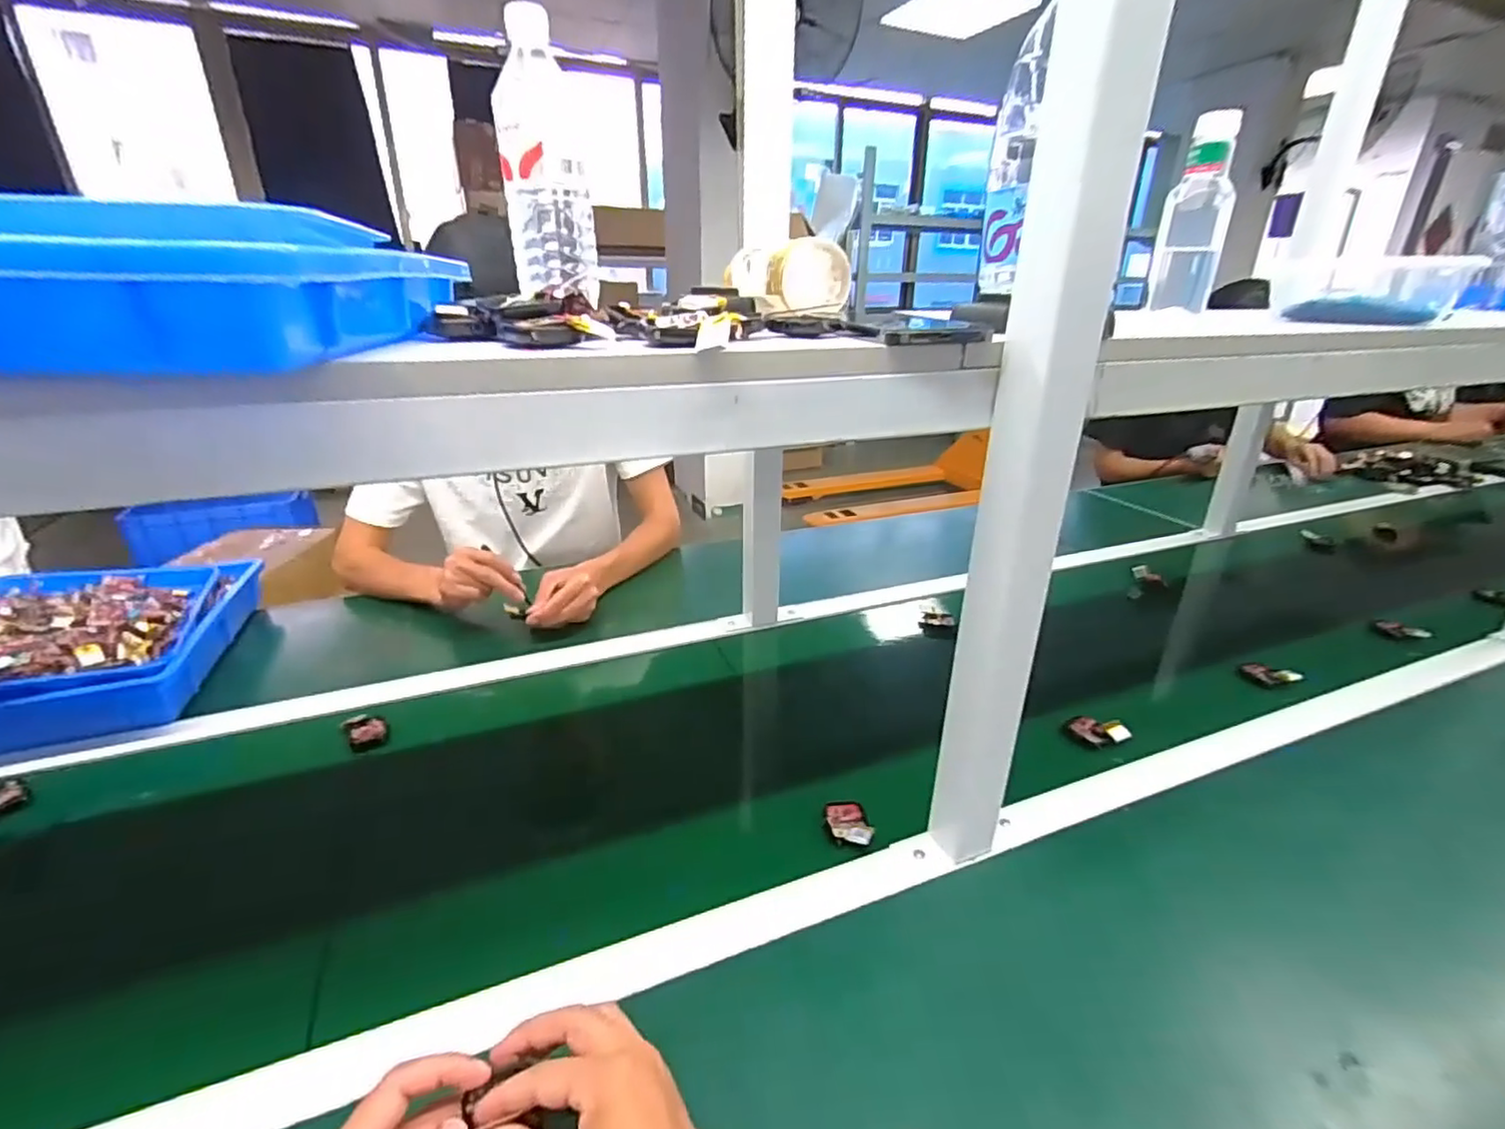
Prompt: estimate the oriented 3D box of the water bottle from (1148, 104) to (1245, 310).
[{"bbox_3d":[0.502,-0.395,0.732,0.064,0.192,0.059,14,28,28],"label":"water bottle"}]

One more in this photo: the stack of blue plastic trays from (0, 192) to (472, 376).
[{"bbox_3d":[-0.272,-0.127,0.302,0.208,0.051,0.234,-3,24,-8],"label":"stack of blue plastic trays"}]

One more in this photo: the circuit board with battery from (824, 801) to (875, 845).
[{"bbox_3d":[0.087,0.232,0.586,0.036,0.017,0.059,-2,24,-5],"label":"circuit board with battery"}]

